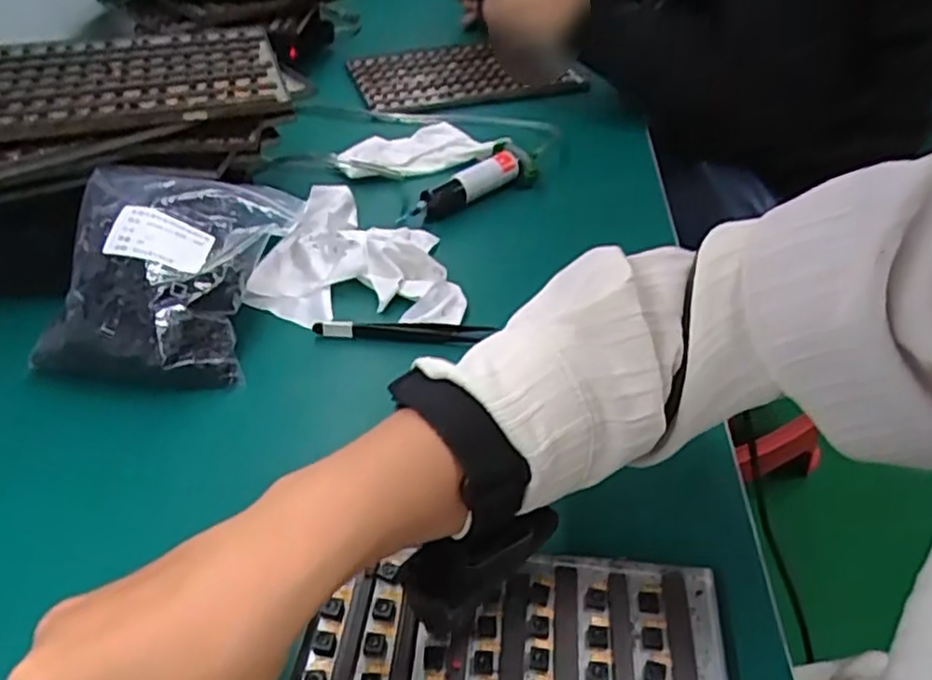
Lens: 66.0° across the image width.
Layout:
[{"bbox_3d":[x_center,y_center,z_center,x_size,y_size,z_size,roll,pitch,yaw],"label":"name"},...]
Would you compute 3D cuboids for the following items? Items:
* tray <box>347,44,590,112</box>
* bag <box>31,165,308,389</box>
[{"bbox_3d":[-0.004,-0.310,0.827,0.233,0.020,0.158,-11,42,-13],"label":"tray"},{"bbox_3d":[-0.194,-0.048,0.468,0.122,0.071,0.146,5,41,6],"label":"bag"}]

